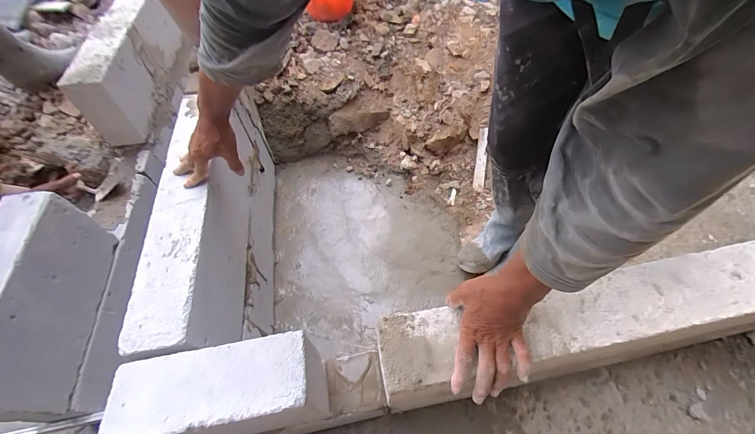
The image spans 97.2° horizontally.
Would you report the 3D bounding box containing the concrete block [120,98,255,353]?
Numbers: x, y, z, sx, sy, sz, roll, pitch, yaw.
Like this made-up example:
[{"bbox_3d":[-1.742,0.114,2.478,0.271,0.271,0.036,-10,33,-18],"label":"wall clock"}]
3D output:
[{"bbox_3d":[-0.351,0.013,0.676,0.096,0.200,0.533,-8,56,-3],"label":"concrete block"}]

